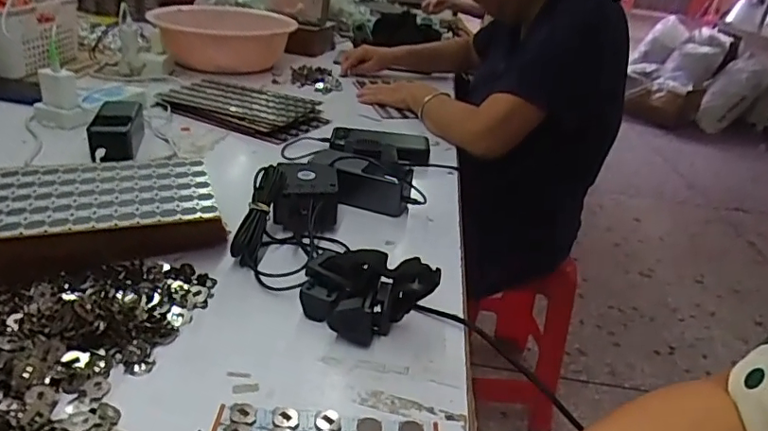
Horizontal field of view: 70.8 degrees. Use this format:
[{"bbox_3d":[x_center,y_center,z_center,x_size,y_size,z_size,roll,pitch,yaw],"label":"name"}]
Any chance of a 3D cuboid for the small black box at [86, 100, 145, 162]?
[{"bbox_3d":[-0.391,-0.124,0.791,0.058,0.051,0.146,-2,29,-17],"label":"small black box"}]

